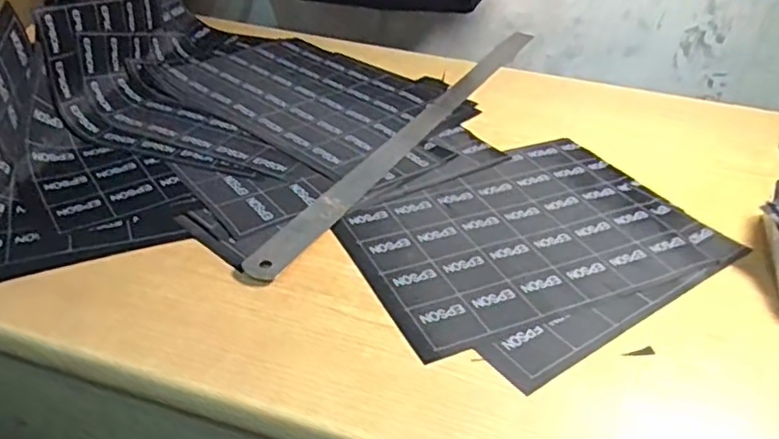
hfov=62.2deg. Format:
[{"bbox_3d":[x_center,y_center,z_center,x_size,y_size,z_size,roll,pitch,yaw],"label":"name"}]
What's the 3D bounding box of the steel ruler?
[{"bbox_3d":[0.041,-0.103,0.659,0.029,0.006,0.584,19,37,20],"label":"steel ruler"}]

